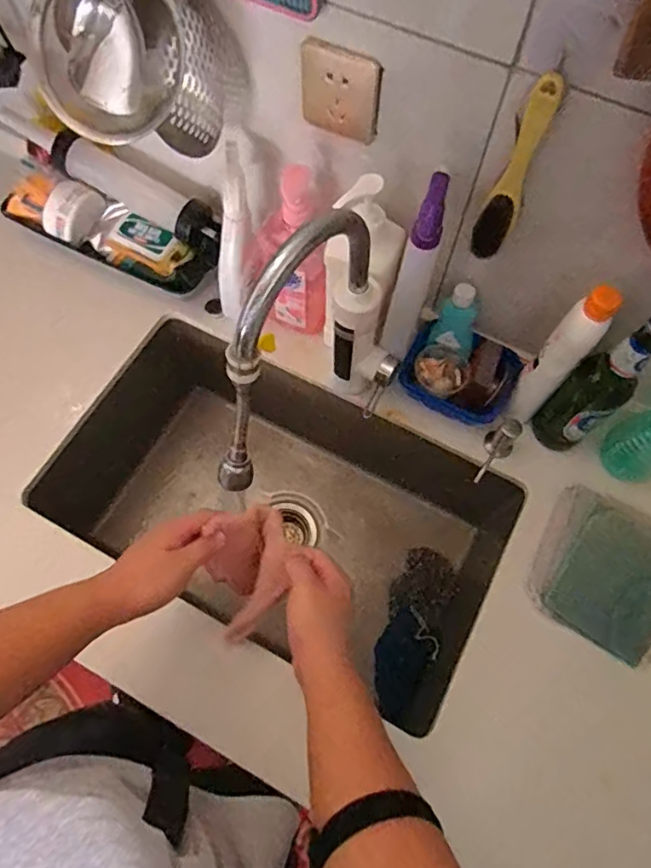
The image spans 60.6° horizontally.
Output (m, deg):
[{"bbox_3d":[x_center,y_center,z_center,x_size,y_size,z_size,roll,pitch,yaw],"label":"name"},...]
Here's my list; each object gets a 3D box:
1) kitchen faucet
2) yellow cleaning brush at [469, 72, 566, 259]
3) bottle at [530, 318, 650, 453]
[{"bbox_3d":[-0.020,-0.064,0.600,0.266,0.340,0.057,-38,73,-16],"label":"kitchen faucet"},{"bbox_3d":[0.181,-0.247,0.535,0.034,0.185,0.029,28,69,10],"label":"yellow cleaning brush"},{"bbox_3d":[0.327,-0.055,0.666,0.071,0.260,0.064,-33,71,-14],"label":"bottle"}]

